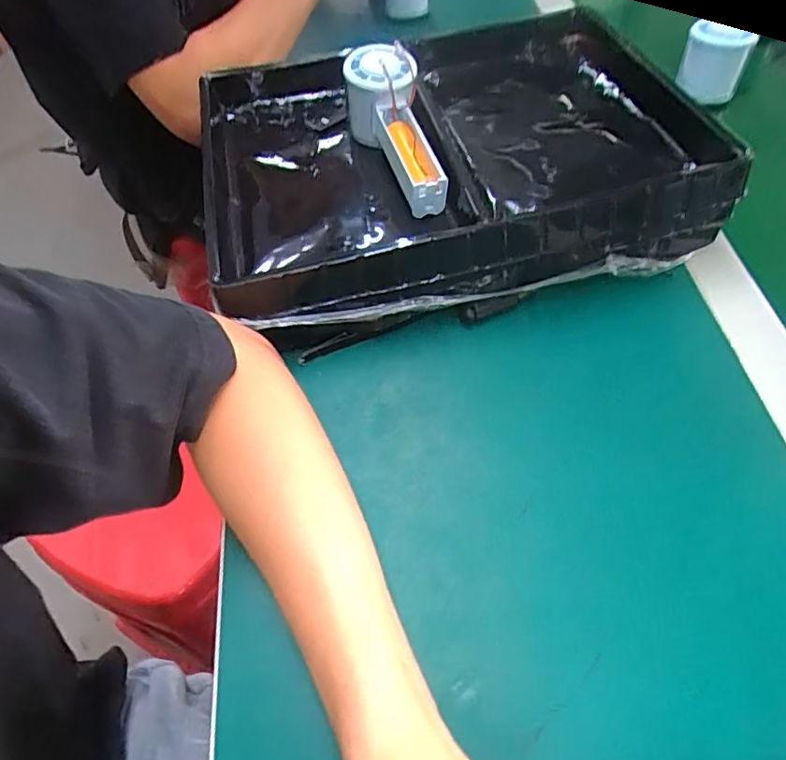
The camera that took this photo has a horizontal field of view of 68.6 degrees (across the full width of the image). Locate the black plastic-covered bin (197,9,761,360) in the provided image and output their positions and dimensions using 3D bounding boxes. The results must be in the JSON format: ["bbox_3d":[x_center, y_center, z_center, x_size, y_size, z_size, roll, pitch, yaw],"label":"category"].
[{"bbox_3d":[0.048,-0.188,0.479,0.374,0.069,0.309,-11,56,-3],"label":"black plastic-covered bin"}]

